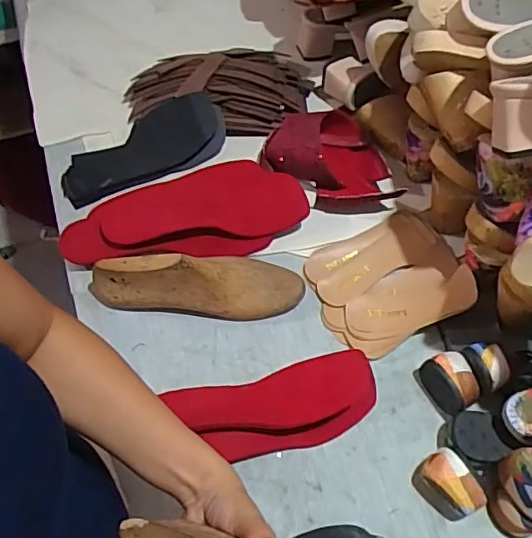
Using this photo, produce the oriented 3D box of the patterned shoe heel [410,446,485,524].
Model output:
[{"bbox_3d":[0.178,0.211,0.547,0.041,0.049,0.064,-29,64,-16],"label":"patterned shoe heel"}]

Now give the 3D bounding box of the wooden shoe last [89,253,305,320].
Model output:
[{"bbox_3d":[-0.078,0.016,0.632,0.237,0.081,0.073,-7,60,-4],"label":"wooden shoe last"}]

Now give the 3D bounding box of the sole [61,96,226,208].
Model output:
[{"bbox_3d":[-0.165,-0.161,0.755,0.228,0.044,0.099,-26,63,-14],"label":"sole"}]

